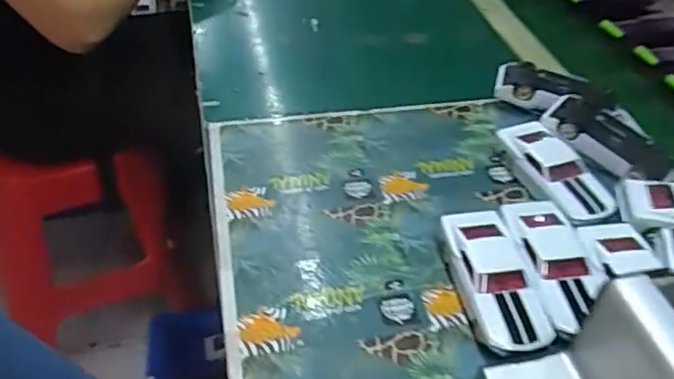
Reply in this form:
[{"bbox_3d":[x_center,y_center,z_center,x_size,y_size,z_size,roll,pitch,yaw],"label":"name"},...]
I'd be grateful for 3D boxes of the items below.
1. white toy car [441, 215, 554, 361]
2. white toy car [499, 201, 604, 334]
[{"bbox_3d":[0.120,0.070,0.483,0.054,0.034,0.127,-6,43,-11],"label":"white toy car"},{"bbox_3d":[0.172,0.059,0.496,0.059,0.030,0.121,-4,43,-9],"label":"white toy car"}]

